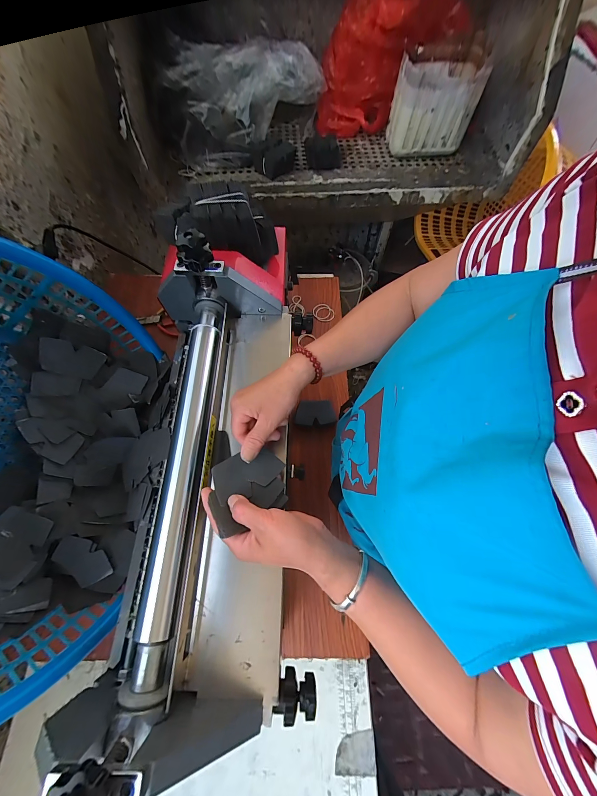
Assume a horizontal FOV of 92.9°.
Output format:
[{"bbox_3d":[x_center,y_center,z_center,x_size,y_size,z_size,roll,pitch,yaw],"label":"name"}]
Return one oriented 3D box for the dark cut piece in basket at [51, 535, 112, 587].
[{"bbox_3d":[-0.319,0.242,0.419,0.081,0.009,0.049,43,77,-3],"label":"dark cut piece in basket"}]

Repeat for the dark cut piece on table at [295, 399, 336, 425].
[{"bbox_3d":[0.035,0.029,0.594,0.082,0.008,0.051,1,75,-6],"label":"dark cut piece on table"}]

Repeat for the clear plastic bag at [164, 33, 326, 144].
[{"bbox_3d":[-0.131,-0.822,0.754,0.397,0.146,0.181,-4,68,-1],"label":"clear plastic bag"}]

